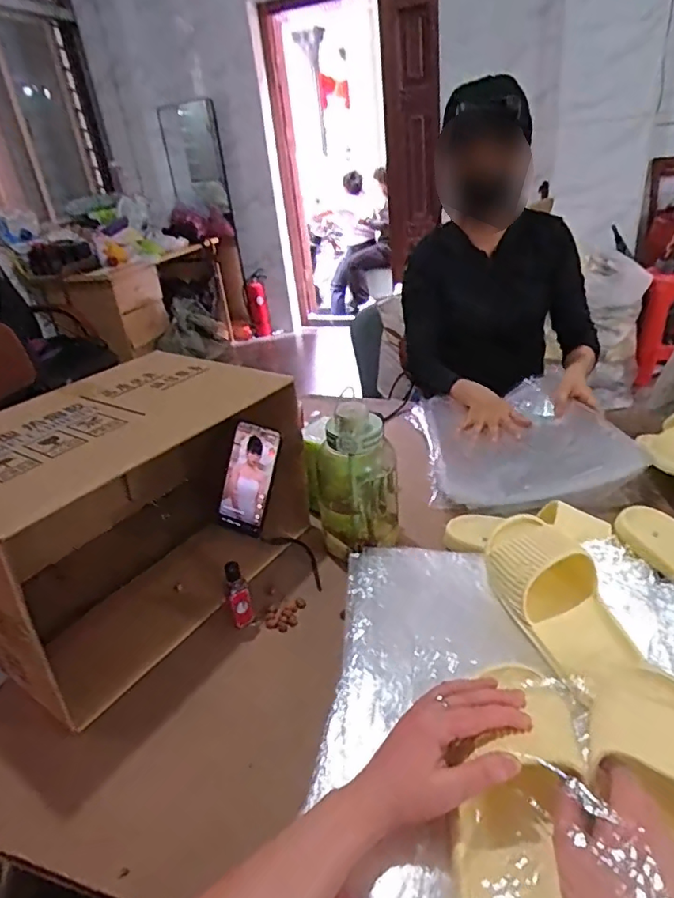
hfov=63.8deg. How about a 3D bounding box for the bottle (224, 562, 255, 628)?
[{"bbox_3d":[-0.117,0.174,0.647,0.026,0.082,0.023,-15,30,-14],"label":"bottle"}]

